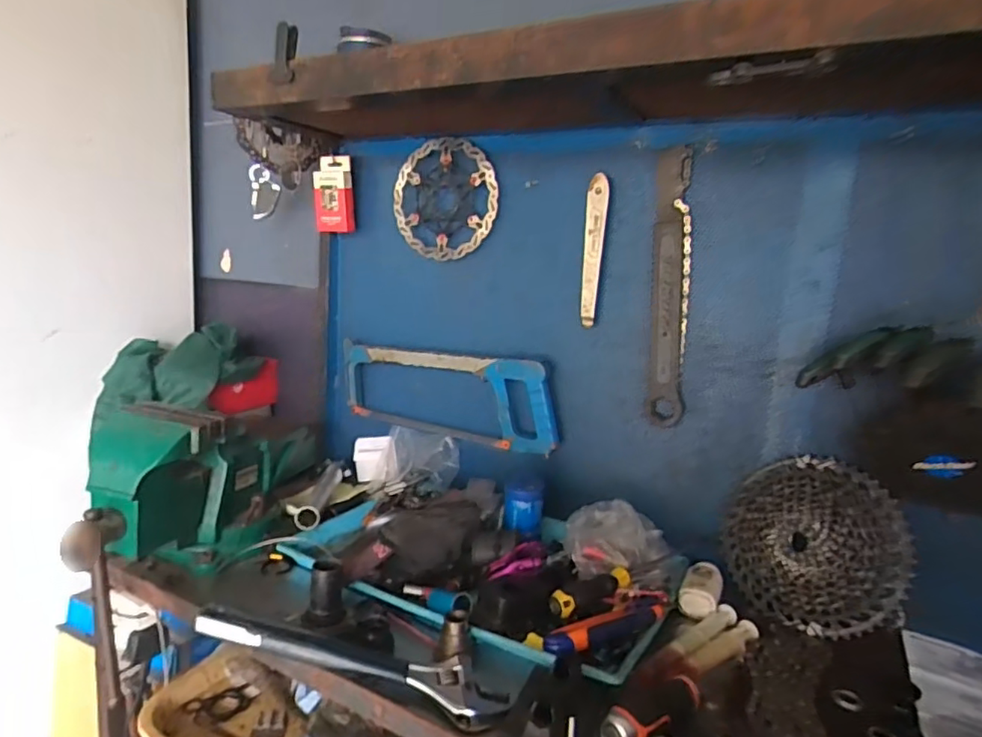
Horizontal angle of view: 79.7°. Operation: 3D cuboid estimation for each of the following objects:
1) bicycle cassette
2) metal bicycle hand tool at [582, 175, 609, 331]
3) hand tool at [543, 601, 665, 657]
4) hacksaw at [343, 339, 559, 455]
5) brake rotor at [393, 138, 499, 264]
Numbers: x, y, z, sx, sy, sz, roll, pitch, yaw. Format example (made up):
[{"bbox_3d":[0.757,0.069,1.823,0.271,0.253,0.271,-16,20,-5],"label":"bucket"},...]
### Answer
[{"bbox_3d":[0.350,0.197,0.659,0.048,0.191,0.195,17,-36,-43],"label":"bicycle cassette"},{"bbox_3d":[0.137,-0.154,0.782,0.027,0.195,0.009,11,14,29],"label":"metal bicycle hand tool"},{"bbox_3d":[0.118,0.265,0.601,0.144,0.023,0.028,-1,10,-32],"label":"hand tool"},{"bbox_3d":[-0.077,0.040,0.932,0.391,0.142,0.038,9,10,30],"label":"hacksaw"},{"bbox_3d":[-0.069,-0.253,0.884,0.171,0.170,0.010,-6,7,27],"label":"brake rotor"}]

